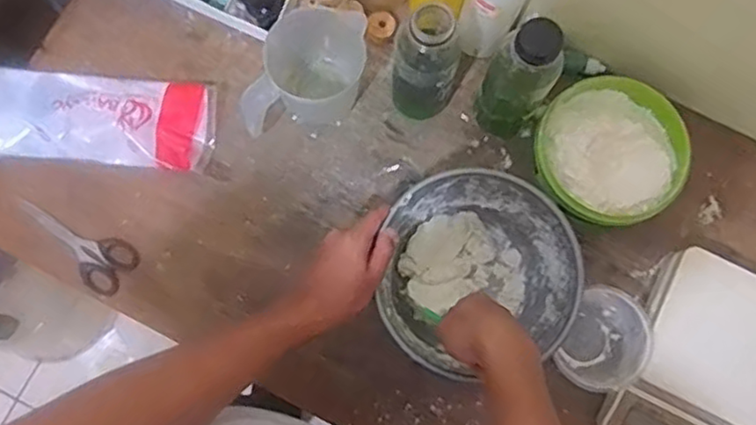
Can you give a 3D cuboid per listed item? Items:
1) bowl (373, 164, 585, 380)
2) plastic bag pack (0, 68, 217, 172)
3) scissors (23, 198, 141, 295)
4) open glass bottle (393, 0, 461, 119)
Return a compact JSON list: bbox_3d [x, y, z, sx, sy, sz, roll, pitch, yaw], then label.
[{"bbox_3d":[0.100,0.063,0.672,0.177,0.103,0.184,0,78,-1],"label":"bowl"},{"bbox_3d":[-0.309,-0.106,0.728,0.249,0.034,0.105,3,78,-1],"label":"plastic bag pack"},{"bbox_3d":[-0.328,0.033,0.715,0.136,0.011,0.059,33,79,5],"label":"scissors"},{"bbox_3d":[0.050,-0.146,0.672,0.067,0.186,0.058,14,78,1],"label":"open glass bottle"}]

